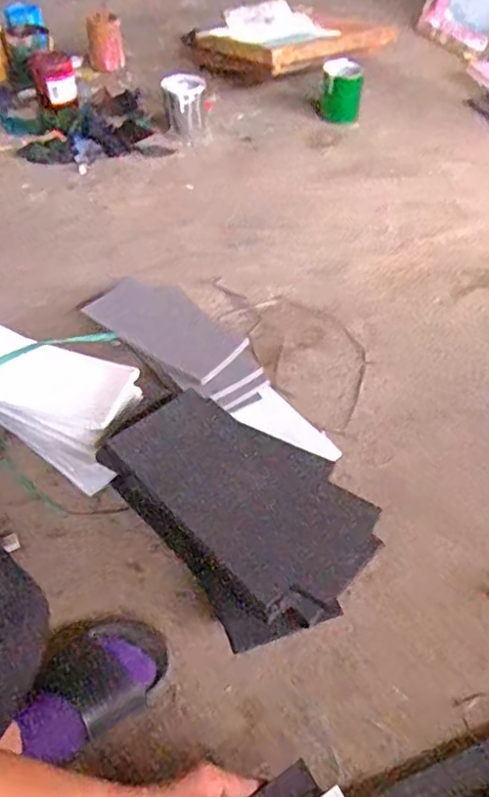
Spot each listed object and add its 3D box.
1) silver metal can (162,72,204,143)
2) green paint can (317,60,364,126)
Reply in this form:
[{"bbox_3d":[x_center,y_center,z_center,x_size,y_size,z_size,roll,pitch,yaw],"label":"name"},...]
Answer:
[{"bbox_3d":[-0.150,-0.737,1.515,0.104,0.137,0.123,-2,50,-3],"label":"silver metal can"},{"bbox_3d":[0.247,-0.785,1.538,0.104,0.129,0.098,1,50,-1],"label":"green paint can"}]

